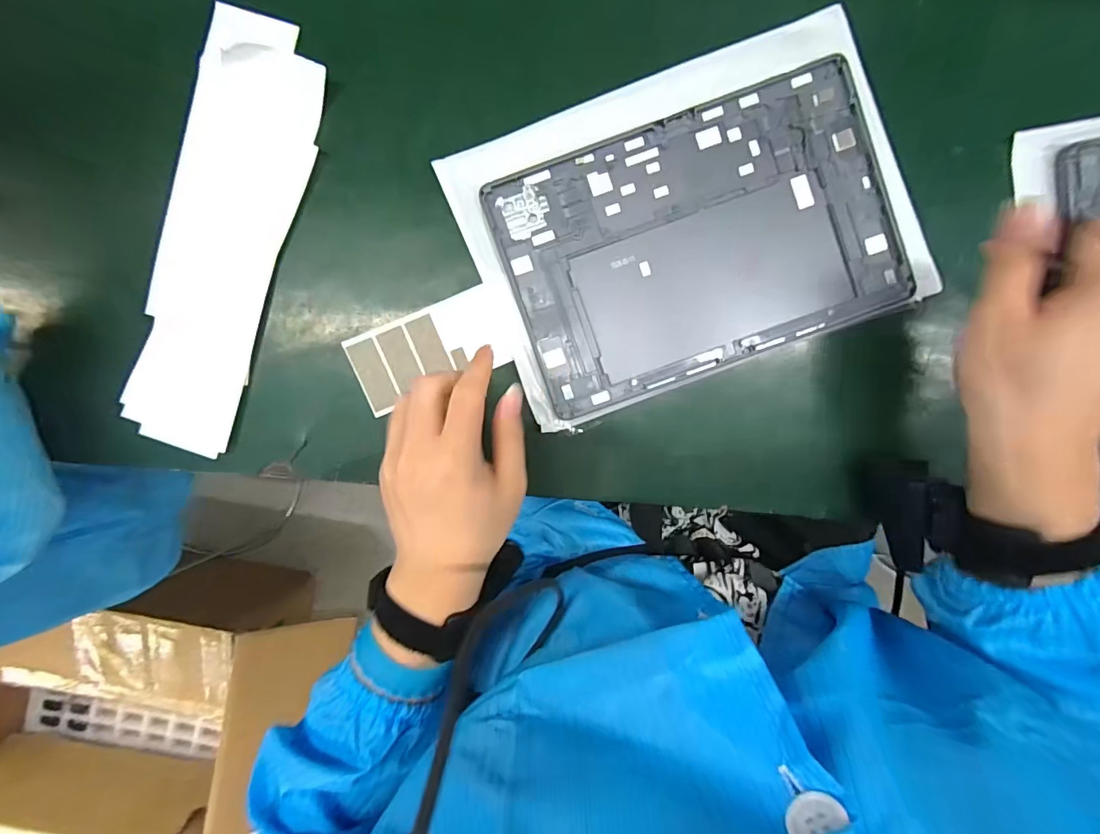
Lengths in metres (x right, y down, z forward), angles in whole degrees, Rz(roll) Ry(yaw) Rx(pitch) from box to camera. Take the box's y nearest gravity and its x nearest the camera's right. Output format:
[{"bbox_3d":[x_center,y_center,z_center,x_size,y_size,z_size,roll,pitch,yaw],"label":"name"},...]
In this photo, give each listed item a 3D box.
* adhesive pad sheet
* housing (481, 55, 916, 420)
[{"bbox_3d":[-0.078,-0.050,0.330,0.120,0.007,0.055,-22,93,4],"label":"adhesive pad sheet"},{"bbox_3d":[0.100,-0.118,0.321,0.253,0.006,0.164,-20,93,2],"label":"housing"}]

